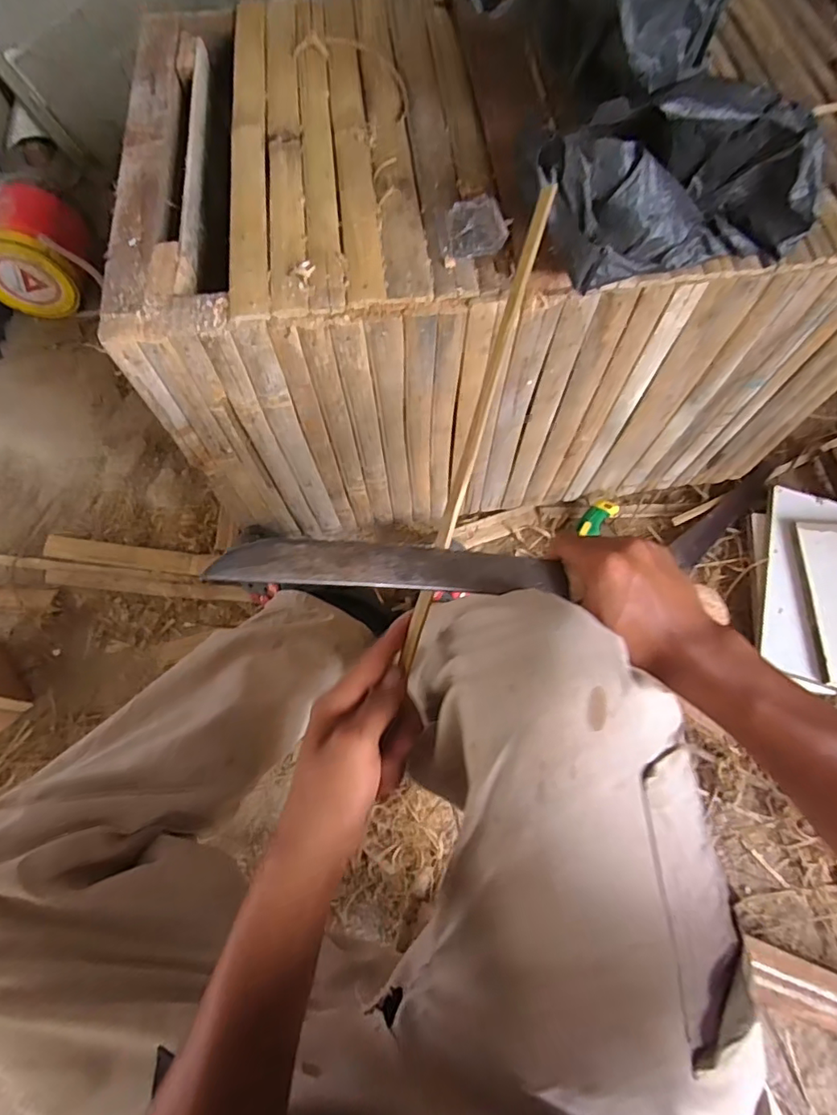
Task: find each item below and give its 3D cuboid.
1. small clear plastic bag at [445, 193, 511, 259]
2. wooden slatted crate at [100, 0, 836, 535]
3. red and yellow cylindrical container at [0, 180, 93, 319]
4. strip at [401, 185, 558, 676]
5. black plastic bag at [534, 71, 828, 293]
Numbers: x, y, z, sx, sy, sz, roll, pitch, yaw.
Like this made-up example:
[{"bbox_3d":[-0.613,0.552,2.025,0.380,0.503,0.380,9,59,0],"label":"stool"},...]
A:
[{"bbox_3d":[0.052,-0.282,0.463,0.050,0.018,0.050,-3,68,-4],"label":"small clear plastic bag"},{"bbox_3d":[0.083,-0.356,0.697,0.760,0.404,0.456,-7,68,-5],"label":"wooden slatted crate"},{"bbox_3d":[-0.648,-0.516,0.921,0.166,0.155,0.130,0,67,-3],"label":"red and yellow cylindrical container"},{"bbox_3d":[0.040,-0.088,0.357,0.010,0.011,0.325,17,90,5],"label":"strip"},{"bbox_3d":[0.192,-0.272,0.405,0.207,0.114,0.074,-12,69,-6],"label":"black plastic bag"}]

